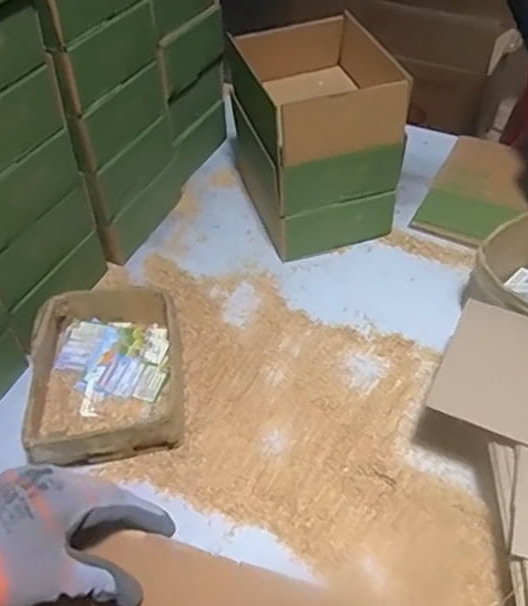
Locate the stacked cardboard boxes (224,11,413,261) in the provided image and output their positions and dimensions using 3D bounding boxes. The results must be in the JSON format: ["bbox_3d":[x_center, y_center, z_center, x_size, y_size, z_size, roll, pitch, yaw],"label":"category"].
[{"bbox_3d":[0.084,-0.263,1.015,0.205,0.248,0.244,-15,48,-9],"label":"stacked cardboard boxes"}]

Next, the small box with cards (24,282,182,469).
[{"bbox_3d":[-0.202,0.093,0.846,0.188,0.082,0.245,-8,47,-5],"label":"small box with cards"}]

